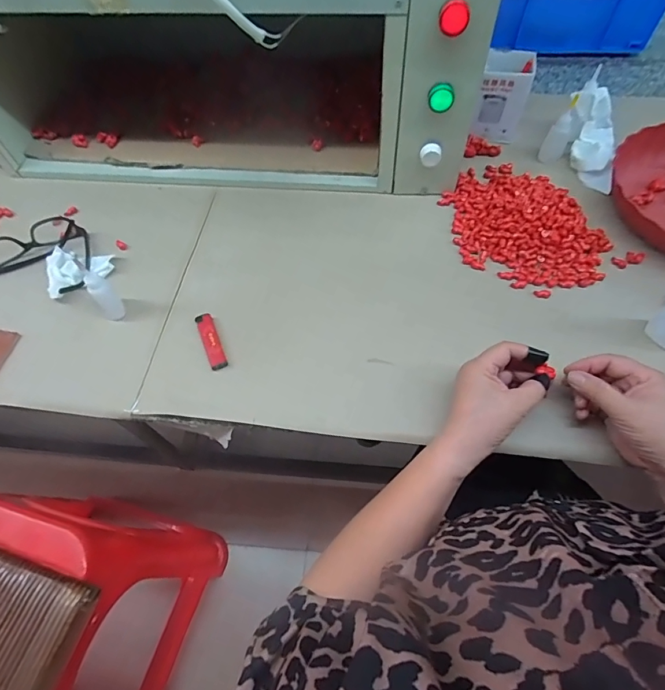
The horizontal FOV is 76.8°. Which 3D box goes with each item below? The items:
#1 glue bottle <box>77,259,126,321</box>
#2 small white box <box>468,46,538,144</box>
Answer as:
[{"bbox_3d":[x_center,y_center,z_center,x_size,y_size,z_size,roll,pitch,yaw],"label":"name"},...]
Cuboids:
[{"bbox_3d":[-0.261,-0.057,0.475,0.023,0.086,0.023,-41,65,-20],"label":"glue bottle"},{"bbox_3d":[0.248,-0.363,0.614,0.067,0.090,0.076,15,61,12],"label":"small white box"}]

